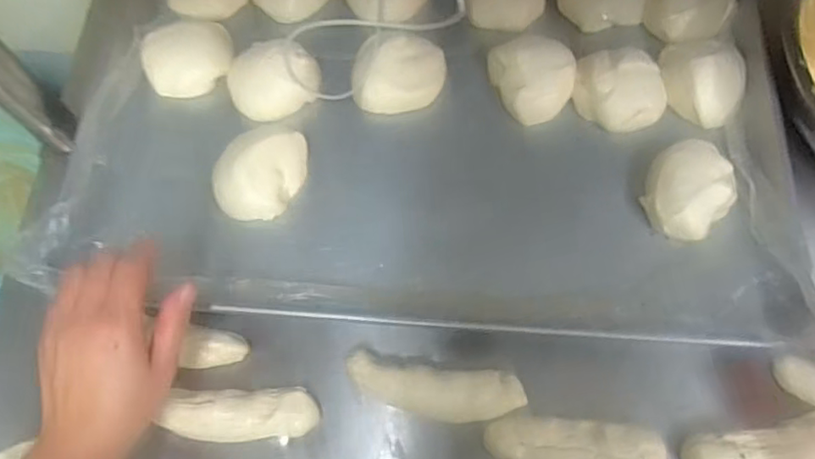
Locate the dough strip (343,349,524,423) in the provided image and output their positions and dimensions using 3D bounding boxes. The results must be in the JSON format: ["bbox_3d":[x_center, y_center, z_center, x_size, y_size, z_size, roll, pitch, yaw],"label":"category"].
[{"bbox_3d":[0.021,0.126,0.481,0.133,0.023,0.042,7,71,4],"label":"dough strip"}]

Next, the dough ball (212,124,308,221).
[{"bbox_3d":[-0.128,-0.051,0.537,0.065,0.038,0.088,28,73,11],"label":"dough ball"}]

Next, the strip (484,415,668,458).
[{"bbox_3d":[0.124,0.162,0.459,0.128,0.021,0.037,6,71,4],"label":"strip"}]

